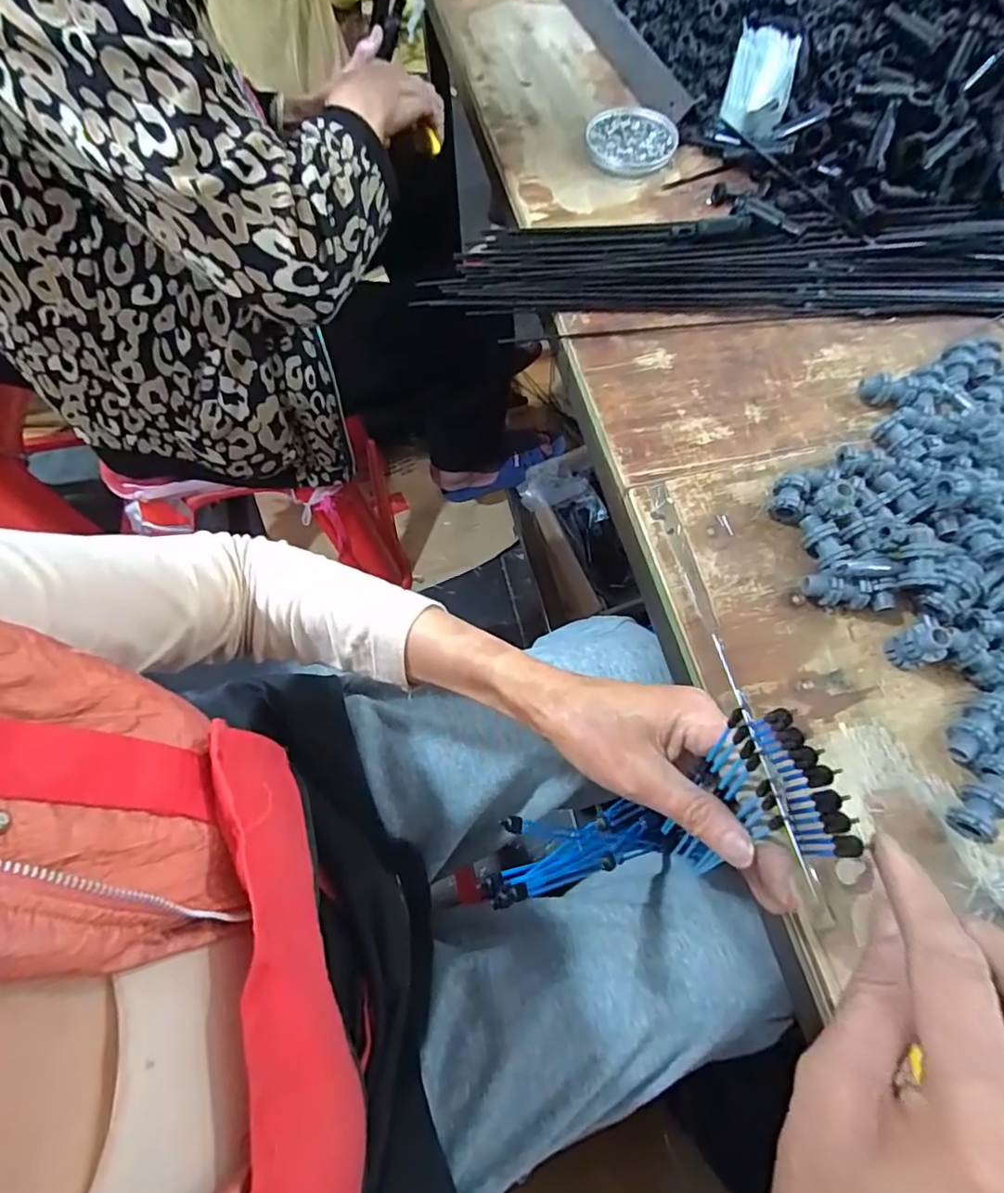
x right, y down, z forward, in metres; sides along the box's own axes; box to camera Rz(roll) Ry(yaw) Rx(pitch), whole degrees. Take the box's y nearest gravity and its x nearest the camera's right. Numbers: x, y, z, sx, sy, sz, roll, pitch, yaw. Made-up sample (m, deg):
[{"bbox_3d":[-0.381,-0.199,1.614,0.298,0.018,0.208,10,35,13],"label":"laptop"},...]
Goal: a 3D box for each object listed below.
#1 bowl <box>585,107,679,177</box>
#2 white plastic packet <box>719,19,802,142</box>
[{"bbox_3d":[0.133,-0.470,0.590,0.089,0.017,0.082,0,68,0],"label":"bowl"},{"bbox_3d":[0.263,-0.524,0.590,0.063,0.035,0.154,16,69,7],"label":"white plastic packet"}]

